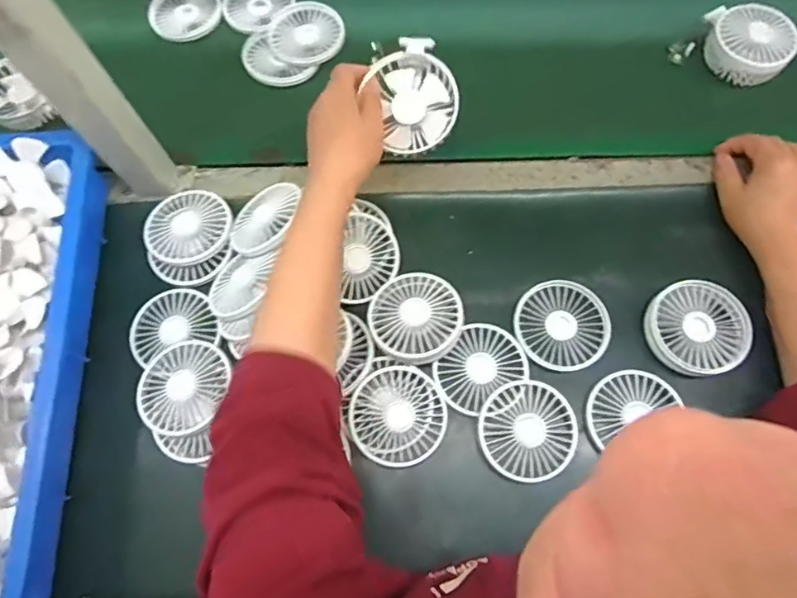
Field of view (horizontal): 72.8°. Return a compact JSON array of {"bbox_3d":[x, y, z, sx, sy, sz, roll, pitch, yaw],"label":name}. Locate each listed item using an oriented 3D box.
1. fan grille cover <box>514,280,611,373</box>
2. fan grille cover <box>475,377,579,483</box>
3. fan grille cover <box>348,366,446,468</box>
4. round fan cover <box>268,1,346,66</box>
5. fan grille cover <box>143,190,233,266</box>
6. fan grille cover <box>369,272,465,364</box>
[{"bbox_3d":[0.159,0.026,0.525,0.087,0.009,0.086,-19,70,-6],"label":"fan grille cover"},{"bbox_3d":[0.116,0.116,0.482,0.085,0.010,0.084,-23,70,-8],"label":"fan grille cover"},{"bbox_3d":[0.000,0.104,0.486,0.084,0.013,0.084,-24,71,-8],"label":"fan grille cover"},{"bbox_3d":[-0.108,-0.321,0.646,0.089,0.016,0.087,0,69,1],"label":"round fan cover"},{"bbox_3d":[-0.217,-0.073,0.563,0.087,0.014,0.083,-26,71,-9],"label":"fan grille cover"},{"bbox_3d":[0.017,0.017,0.514,0.086,0.023,0.085,-4,69,-1],"label":"fan grille cover"}]

